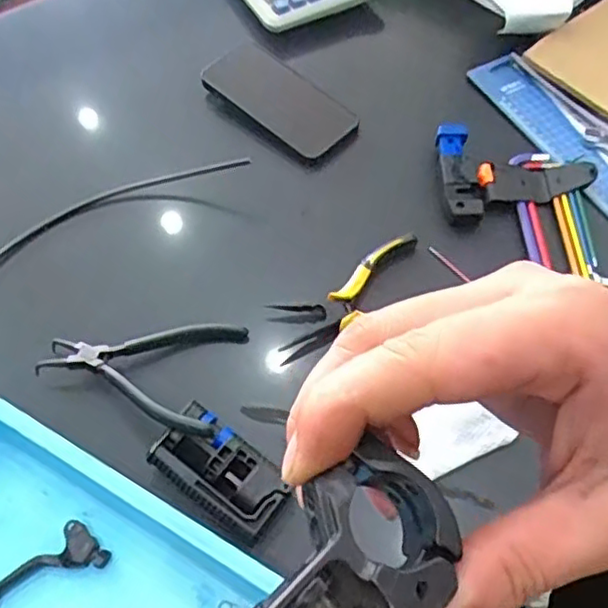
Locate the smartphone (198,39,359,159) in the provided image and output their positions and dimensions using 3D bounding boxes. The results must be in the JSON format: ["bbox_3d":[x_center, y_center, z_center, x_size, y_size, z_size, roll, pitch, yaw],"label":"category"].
[{"bbox_3d":[-0.024,-0.208,0.653,0.161,0.015,0.068,38,77,15],"label":"smartphone"}]

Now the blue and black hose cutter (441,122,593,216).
[{"bbox_3d":[0.199,-0.125,0.610,0.136,0.028,0.089,-2,59,-1],"label":"blue and black hose cutter"}]

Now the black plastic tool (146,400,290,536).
[{"bbox_3d":[-0.059,0.117,0.465,0.095,0.024,0.052,32,65,17],"label":"black plastic tool"}]

